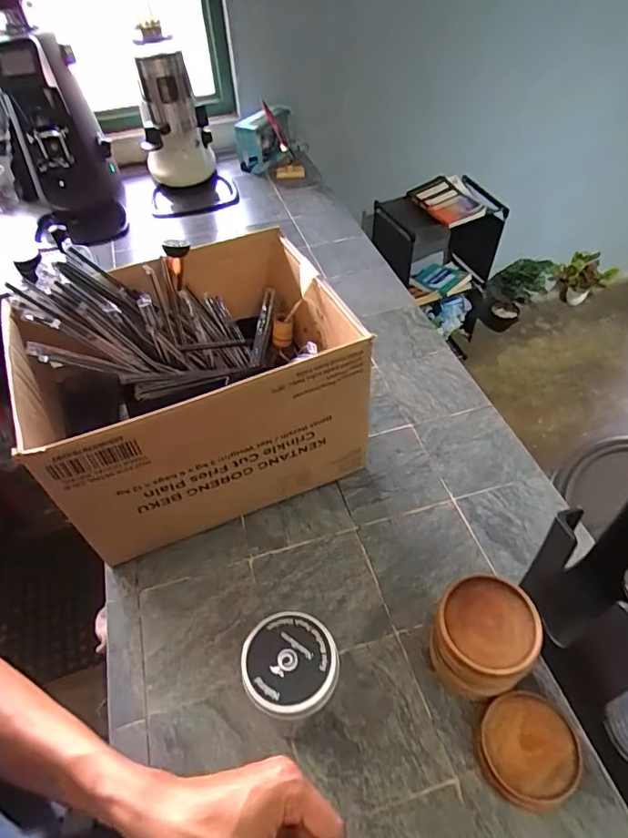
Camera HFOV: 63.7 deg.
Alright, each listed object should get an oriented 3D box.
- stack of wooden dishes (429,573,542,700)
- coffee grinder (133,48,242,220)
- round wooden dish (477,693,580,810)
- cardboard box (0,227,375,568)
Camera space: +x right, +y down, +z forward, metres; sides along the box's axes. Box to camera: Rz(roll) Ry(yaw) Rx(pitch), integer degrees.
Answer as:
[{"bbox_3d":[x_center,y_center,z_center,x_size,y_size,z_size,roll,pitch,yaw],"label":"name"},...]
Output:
[{"bbox_3d":[0.177,0.239,0.542,0.095,0.107,0.104,16,51,17],"label":"stack of wooden dishes"},{"bbox_3d":[-0.349,-0.743,1.306,0.223,0.292,0.263,-11,49,-6],"label":"coffee grinder"},{"bbox_3d":[0.215,0.331,0.509,0.094,0.032,0.092,-2,49,2],"label":"round wooden dish"},{"bbox_3d":[-0.163,-0.046,0.702,0.393,0.264,0.299,-20,50,-13],"label":"cardboard box"}]

